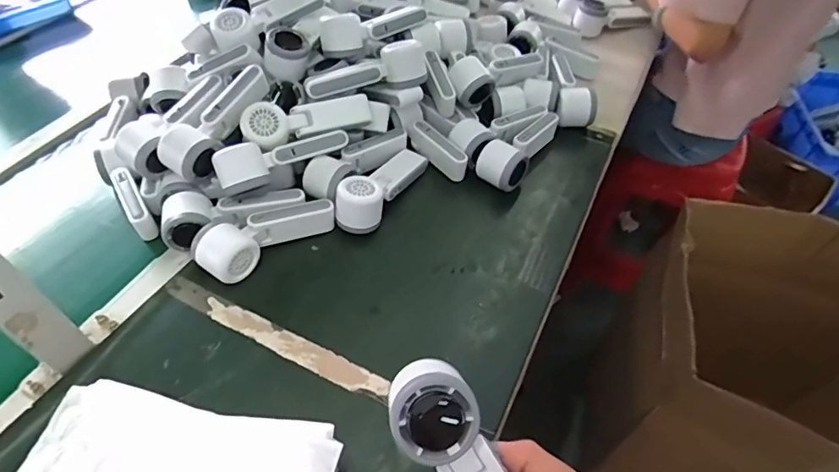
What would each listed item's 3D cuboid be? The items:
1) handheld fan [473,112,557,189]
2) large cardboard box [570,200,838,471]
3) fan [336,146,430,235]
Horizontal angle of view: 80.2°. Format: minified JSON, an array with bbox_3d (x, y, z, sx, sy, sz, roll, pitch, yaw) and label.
[{"bbox_3d":[0.146,-0.131,0.725,0.066,0.044,0.168,30,57,20],"label":"handheld fan"},{"bbox_3d":[0.647,0.287,0.921,0.509,0.493,0.411,16,52,12],"label":"large cardboard box"},{"bbox_3d":[-0.048,-0.076,0.664,0.053,0.053,0.169,24,55,17],"label":"fan"}]

